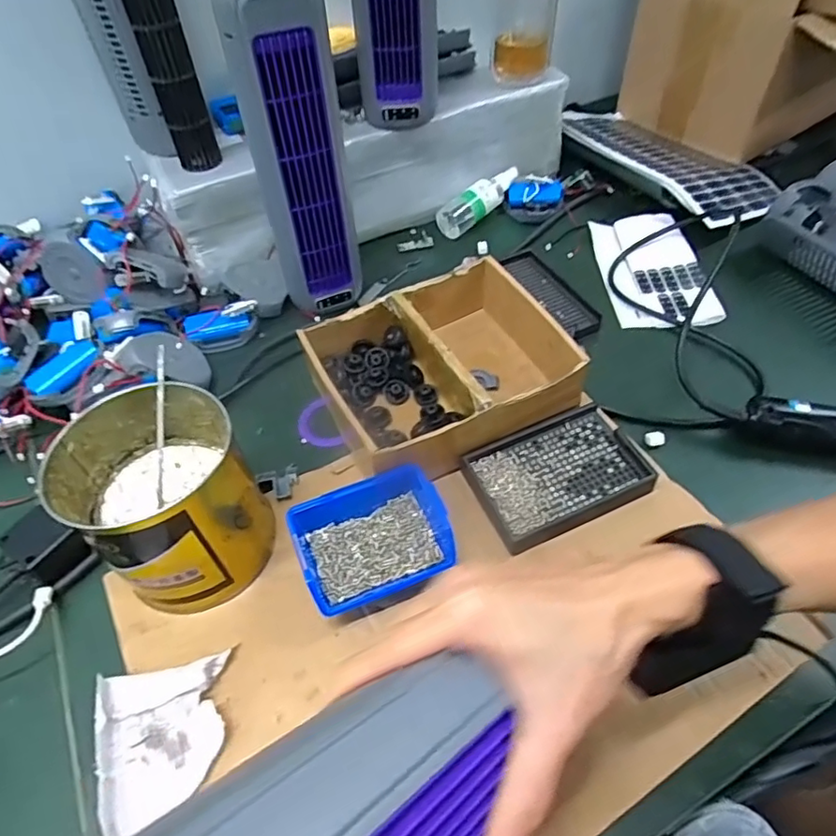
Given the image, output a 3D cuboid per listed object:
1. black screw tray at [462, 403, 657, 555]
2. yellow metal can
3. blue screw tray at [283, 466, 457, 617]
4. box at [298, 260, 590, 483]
[{"bbox_3d":[0.118,0.046,0.488,0.138,0.018,0.095,-21,53,-15],"label":"black screw tray"},{"bbox_3d":[-0.180,0.060,0.431,0.126,0.119,0.116,-1,51,1],"label":"yellow metal can"},{"bbox_3d":[-0.034,0.091,0.444,0.112,0.044,0.086,-20,53,-14],"label":"blue screw tray"},{"bbox_3d":[0.018,-0.047,0.528,0.203,0.062,0.172,-24,54,-17],"label":"box"}]

